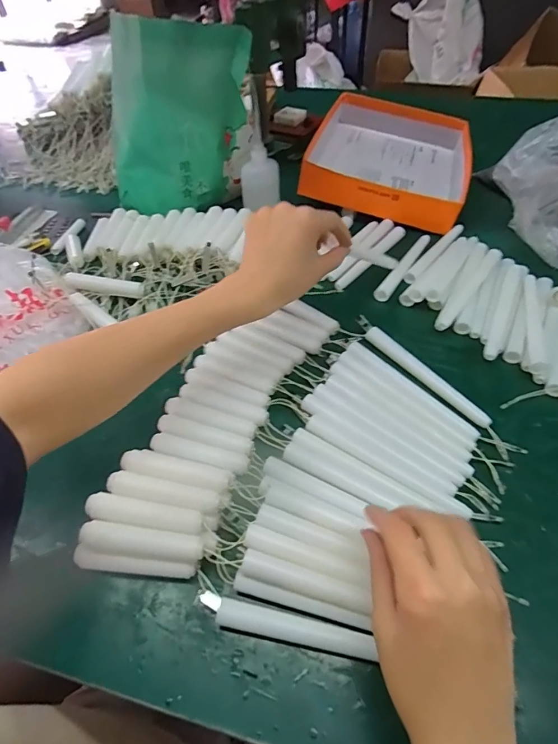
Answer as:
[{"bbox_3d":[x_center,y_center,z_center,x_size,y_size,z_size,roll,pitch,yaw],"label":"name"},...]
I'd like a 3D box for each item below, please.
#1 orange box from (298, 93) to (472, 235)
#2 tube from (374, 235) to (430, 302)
[{"bbox_3d":[0.177,-0.346,0.678,0.243,0.088,0.297,13,52,12],"label":"orange box"},{"bbox_3d":[0.166,-0.137,0.551,0.017,0.019,0.146,29,57,23],"label":"tube"}]

